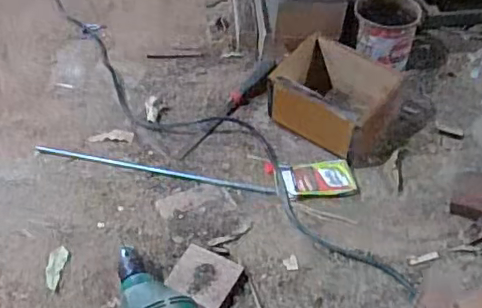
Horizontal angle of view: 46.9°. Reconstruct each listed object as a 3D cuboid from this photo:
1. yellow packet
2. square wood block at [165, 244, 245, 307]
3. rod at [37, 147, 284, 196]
[{"bbox_3d":[0.115,0.037,0.815,0.104,0.016,0.063,-6,47,-3],"label":"yellow packet"},{"bbox_3d":[-0.047,0.159,0.700,0.082,0.026,0.081,22,52,21],"label":"square wood block"},{"bbox_3d":[-0.135,0.024,0.847,0.382,0.008,0.015,10,48,12],"label":"rod"}]

